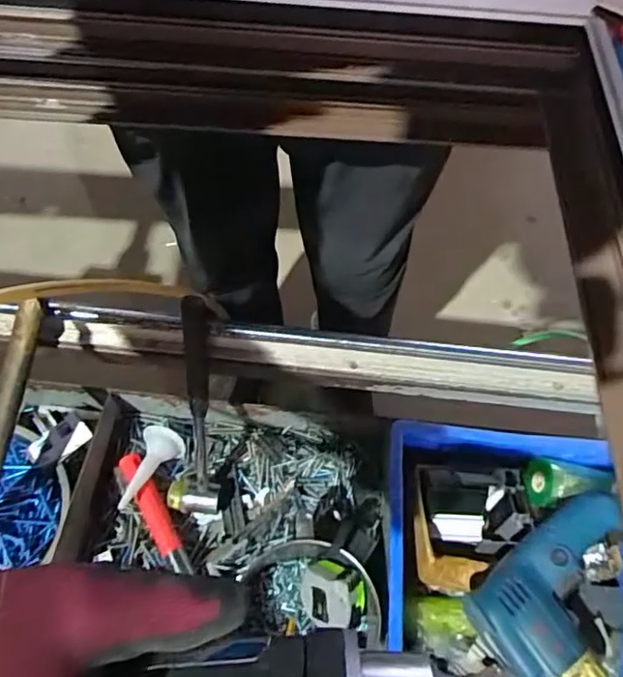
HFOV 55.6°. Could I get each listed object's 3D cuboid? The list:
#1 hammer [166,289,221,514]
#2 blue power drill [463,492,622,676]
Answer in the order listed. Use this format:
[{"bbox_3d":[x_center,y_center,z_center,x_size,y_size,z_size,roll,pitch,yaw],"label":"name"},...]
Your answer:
[{"bbox_3d":[-0.121,0.079,0.609,0.054,0.258,0.026,8,30,3],"label":"hammer"},{"bbox_3d":[0.260,0.278,0.516,0.154,0.062,0.230,-31,66,-17],"label":"blue power drill"}]

